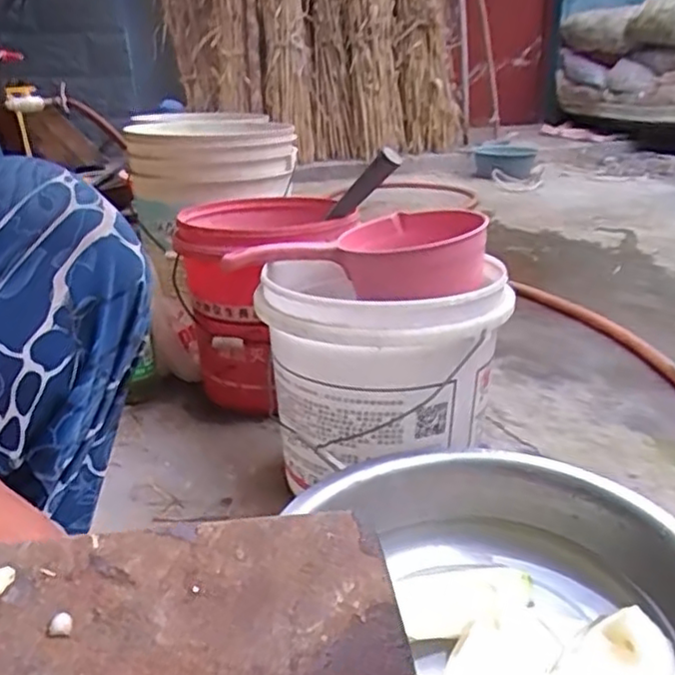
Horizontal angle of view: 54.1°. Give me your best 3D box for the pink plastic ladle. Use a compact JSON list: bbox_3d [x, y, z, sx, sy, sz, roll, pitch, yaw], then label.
[{"bbox_3d":[0.031,-0.105,0.756,0.265,0.076,0.169,7,23,21],"label":"pink plastic ladle"}]

